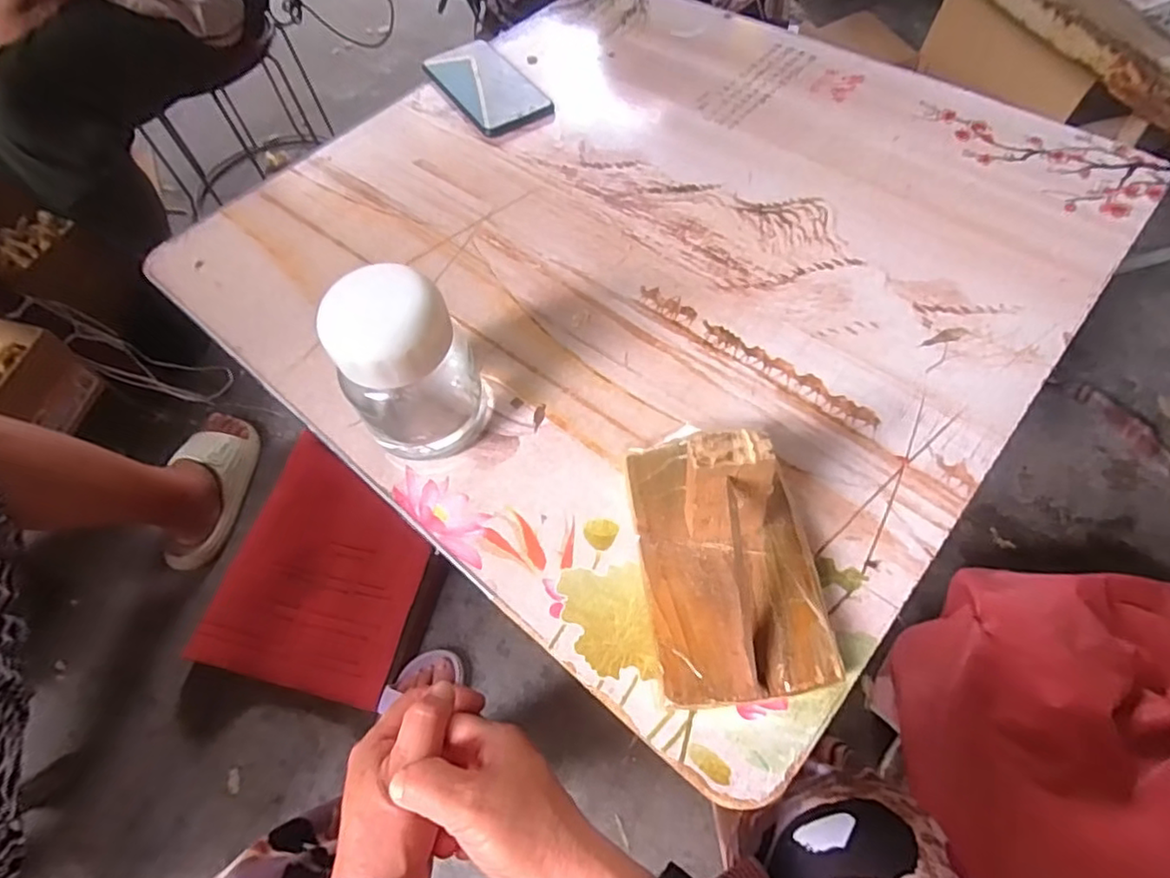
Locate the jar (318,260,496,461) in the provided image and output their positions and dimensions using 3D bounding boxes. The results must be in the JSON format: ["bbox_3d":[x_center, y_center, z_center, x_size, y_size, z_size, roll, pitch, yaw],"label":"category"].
[{"bbox_3d":[-0.108,-0.052,0.370,0.080,0.110,0.090,-21,59,-6],"label":"jar"}]

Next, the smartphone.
[{"bbox_3d":[-0.096,-0.346,0.614,0.075,0.013,0.150,-31,61,-12],"label":"smartphone"}]

